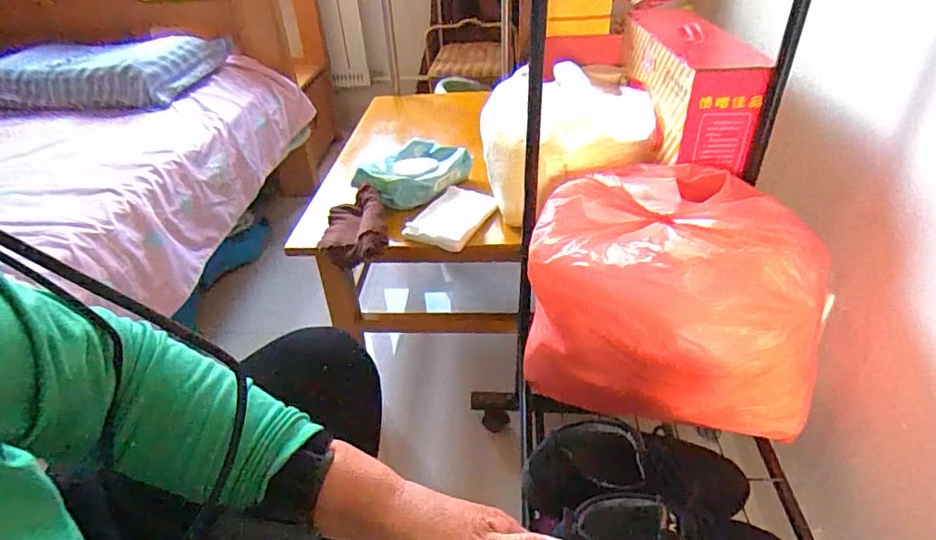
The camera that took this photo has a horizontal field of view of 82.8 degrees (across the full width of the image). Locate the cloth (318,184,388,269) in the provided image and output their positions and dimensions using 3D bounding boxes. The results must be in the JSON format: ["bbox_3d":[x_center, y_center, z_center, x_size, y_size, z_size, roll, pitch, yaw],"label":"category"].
[{"bbox_3d":[-0.185,-0.065,0.856,0.106,0.071,0.141,-9,36,-7],"label":"cloth"}]

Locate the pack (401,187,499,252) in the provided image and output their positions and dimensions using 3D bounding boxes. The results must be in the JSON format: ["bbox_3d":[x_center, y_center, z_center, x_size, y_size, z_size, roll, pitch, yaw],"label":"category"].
[{"bbox_3d":[-0.027,-0.084,0.864,0.100,0.033,0.144,15,39,24],"label":"pack"}]

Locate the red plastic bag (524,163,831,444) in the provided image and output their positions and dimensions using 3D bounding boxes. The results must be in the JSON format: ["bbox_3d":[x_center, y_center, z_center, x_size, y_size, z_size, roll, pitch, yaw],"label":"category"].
[{"bbox_3d":[0.239,0.024,0.676,0.311,0.240,0.283,3,36,10],"label":"red plastic bag"}]

